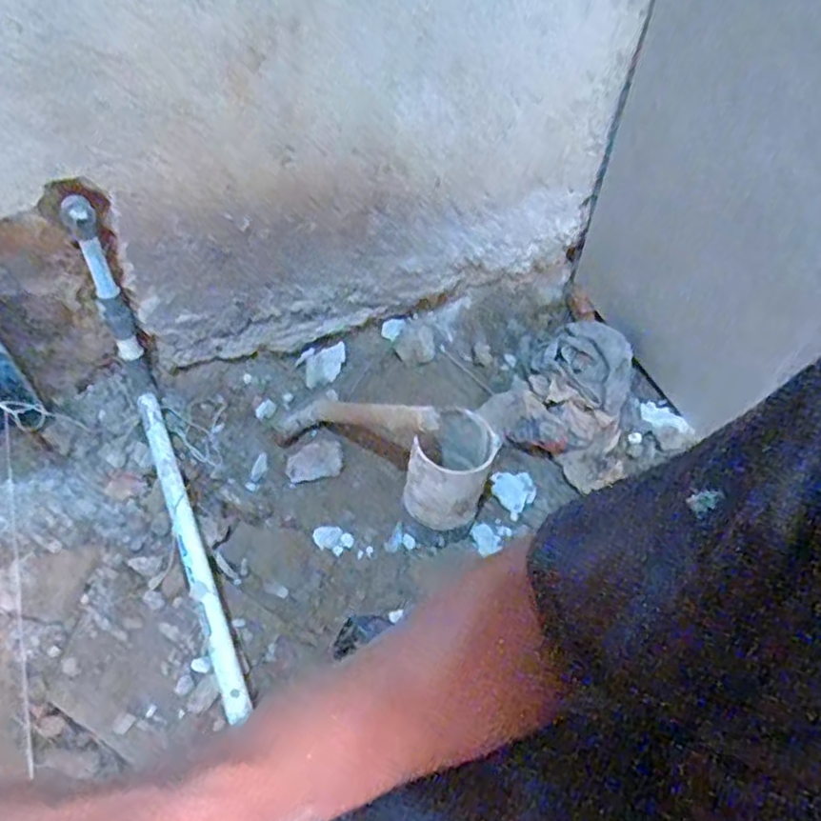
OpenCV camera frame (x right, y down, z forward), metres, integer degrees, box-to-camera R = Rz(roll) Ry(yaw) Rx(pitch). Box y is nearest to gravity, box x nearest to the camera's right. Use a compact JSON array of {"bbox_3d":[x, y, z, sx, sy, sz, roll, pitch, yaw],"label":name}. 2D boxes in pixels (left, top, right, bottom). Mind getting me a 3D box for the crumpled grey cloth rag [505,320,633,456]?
[{"bbox_3d":[0.235,-0.019,1.006,0.154,0.127,0.214,15,53,7],"label":"crumpled grey cloth rag"}]

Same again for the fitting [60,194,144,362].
[{"bbox_3d":[-0.371,-0.149,0.831,0.033,0.265,0.052,-23,58,-20],"label":"fitting"}]

